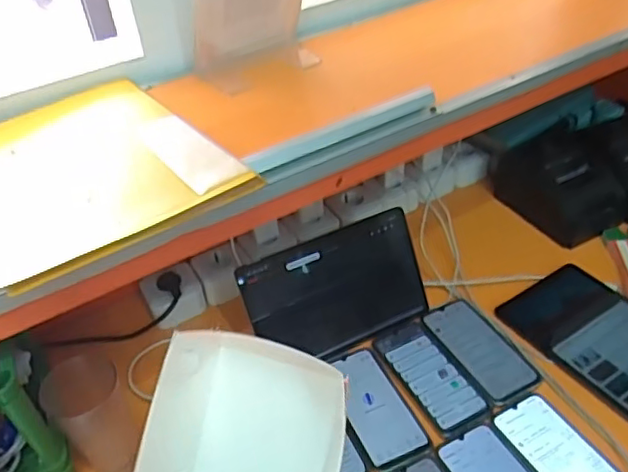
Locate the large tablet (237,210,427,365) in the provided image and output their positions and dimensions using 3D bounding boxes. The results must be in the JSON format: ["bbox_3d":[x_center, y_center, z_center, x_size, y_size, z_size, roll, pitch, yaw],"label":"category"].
[{"bbox_3d":[0.035,0.074,0.818,0.246,0.157,0.011,-21,10,-17],"label":"large tablet"}]

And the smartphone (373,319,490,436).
[{"bbox_3d":[0.151,0.178,0.791,0.079,0.007,0.163,-20,42,-18],"label":"smartphone"}]

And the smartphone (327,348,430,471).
[{"bbox_3d":[0.074,0.211,0.764,0.073,0.010,0.163,-18,42,-15],"label":"smartphone"}]

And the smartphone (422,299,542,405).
[{"bbox_3d":[0.225,0.151,0.825,0.088,0.015,0.167,-20,42,-18],"label":"smartphone"}]

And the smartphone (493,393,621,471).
[{"bbox_3d":[0.289,0.252,0.693,0.082,0.005,0.166,-20,42,-18],"label":"smartphone"}]

